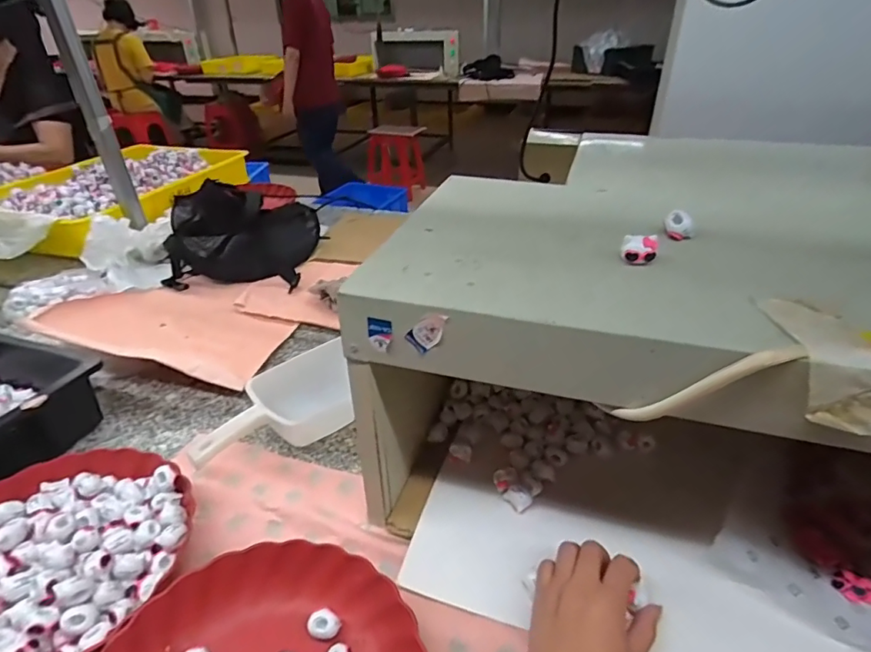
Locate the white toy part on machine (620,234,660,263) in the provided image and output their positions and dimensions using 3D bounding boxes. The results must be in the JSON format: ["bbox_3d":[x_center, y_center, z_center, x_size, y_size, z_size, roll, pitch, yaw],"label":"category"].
[{"bbox_3d":[0.161,-0.061,0.397,0.025,0.019,0.016,10,34,19],"label":"white toy part on machine"}]

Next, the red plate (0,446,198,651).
[{"bbox_3d":[-0.354,0.213,0.464,0.233,0.050,0.237,-1,32,1],"label":"red plate"}]

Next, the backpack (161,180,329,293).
[{"bbox_3d":[-0.391,-0.199,1.026,0.262,0.149,0.239,-1,32,2],"label":"backpack"}]

